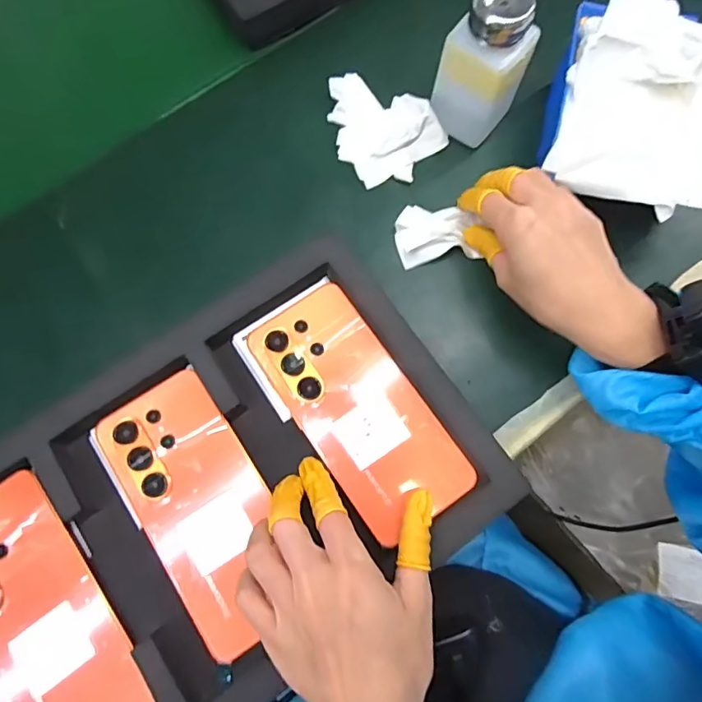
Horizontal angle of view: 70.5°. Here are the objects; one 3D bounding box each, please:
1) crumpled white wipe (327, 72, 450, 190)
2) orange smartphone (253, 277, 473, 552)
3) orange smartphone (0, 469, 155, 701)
[{"bbox_3d":[0.017,-0.184,0.399,0.073,0.022,0.104,-39,76,-10],"label":"crumpled white wipe"},{"bbox_3d":[0.004,0.036,0.334,0.078,0.006,0.168,-34,78,-9],"label":"orange smartphone"},{"bbox_3d":[-0.187,0.161,0.294,0.073,0.008,0.167,-33,75,-8],"label":"orange smartphone"}]

